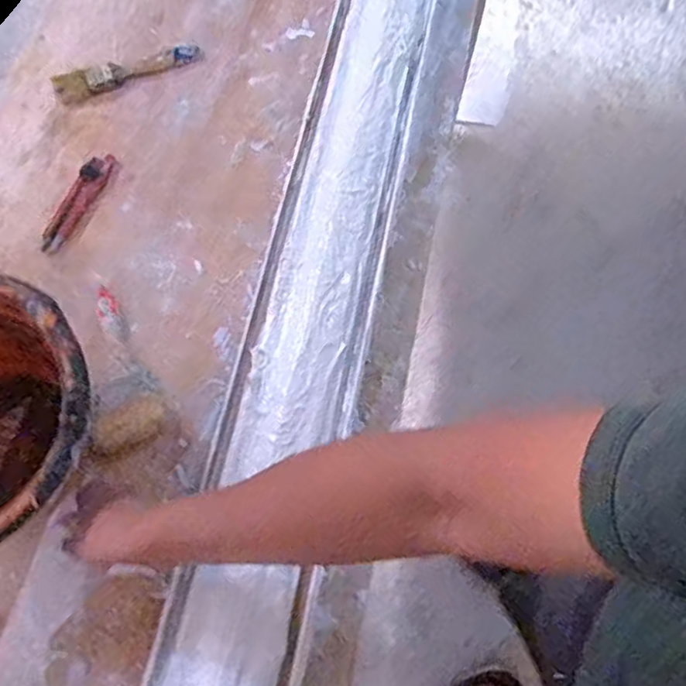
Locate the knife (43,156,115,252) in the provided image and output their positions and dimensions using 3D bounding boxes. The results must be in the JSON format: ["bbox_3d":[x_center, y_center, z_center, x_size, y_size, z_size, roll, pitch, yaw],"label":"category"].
[{"bbox_3d":[-0.326,-0.173,0.760,0.037,0.010,0.145,15,66,10],"label":"knife"}]

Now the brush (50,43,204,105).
[{"bbox_3d":[-0.288,-0.370,0.829,0.196,0.018,0.039,-24,66,-8],"label":"brush"}]

